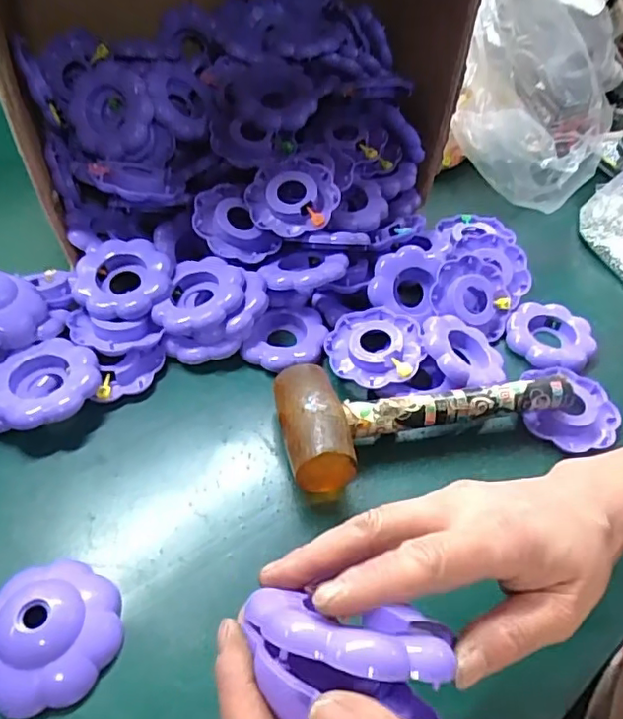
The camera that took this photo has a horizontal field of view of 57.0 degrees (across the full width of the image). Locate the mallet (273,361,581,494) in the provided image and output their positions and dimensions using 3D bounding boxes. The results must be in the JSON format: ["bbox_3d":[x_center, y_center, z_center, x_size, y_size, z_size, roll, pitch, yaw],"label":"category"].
[{"bbox_3d":[0.084,0.033,0.464,0.228,0.055,0.092,-13,50,-17],"label":"mallet"}]

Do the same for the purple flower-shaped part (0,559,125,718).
[{"bbox_3d":[-0.156,0.158,0.339,0.079,0.031,0.080,3,47,-3],"label":"purple flower-shaped part"}]

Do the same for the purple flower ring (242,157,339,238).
[{"bbox_3d":[-0.018,-0.155,0.548,0.085,0.023,0.084,0,72,3],"label":"purple flower ring"}]

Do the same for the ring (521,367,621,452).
[{"bbox_3d":[0.223,0.042,0.493,0.080,0.020,0.086,3,47,-3],"label":"ring"}]

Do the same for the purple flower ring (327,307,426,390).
[{"bbox_3d":[0.056,-0.013,0.506,0.082,0.023,0.083,3,47,-3],"label":"purple flower ring"}]

